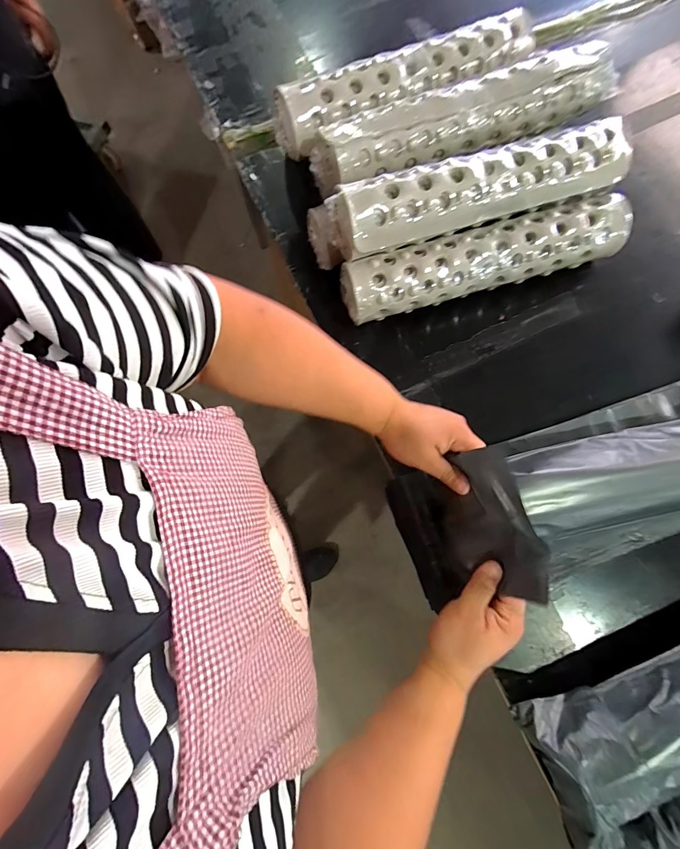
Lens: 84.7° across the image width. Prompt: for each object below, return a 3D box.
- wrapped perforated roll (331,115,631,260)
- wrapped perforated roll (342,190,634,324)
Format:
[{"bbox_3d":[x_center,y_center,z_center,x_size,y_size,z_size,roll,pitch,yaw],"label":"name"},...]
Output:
[{"bbox_3d":[0.188,-0.316,0.486,0.410,0.064,0.083,-18,76,-4],"label":"wrapped perforated roll"},{"bbox_3d":[0.204,-0.232,0.540,0.405,0.085,0.074,-16,76,-3],"label":"wrapped perforated roll"}]

